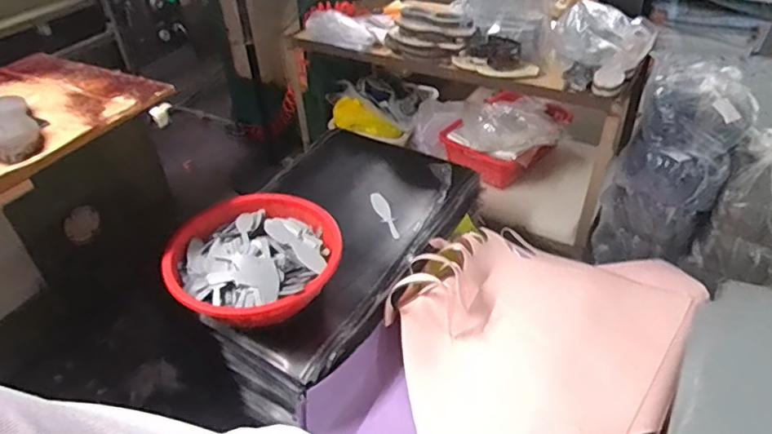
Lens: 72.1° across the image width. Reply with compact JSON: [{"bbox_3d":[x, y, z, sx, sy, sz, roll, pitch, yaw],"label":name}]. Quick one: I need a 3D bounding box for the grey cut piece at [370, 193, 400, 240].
[{"bbox_3d":[-0.002,-0.005,1.534,0.045,0.009,0.194,-9,49,-20],"label":"grey cut piece"}]

